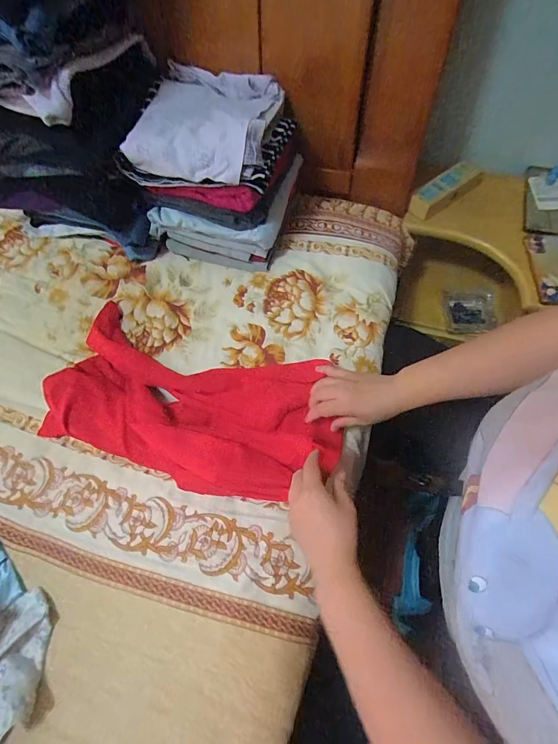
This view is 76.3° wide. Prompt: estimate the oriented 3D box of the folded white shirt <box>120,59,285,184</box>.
[{"bbox_3d":[-0.118,-0.408,0.570,0.223,0.059,0.217,13,65,11],"label":"folded white shirt"}]

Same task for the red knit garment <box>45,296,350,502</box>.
[{"bbox_3d":[-0.133,0.040,0.545,0.455,0.052,0.232,14,65,13],"label":"red knit garment"}]

